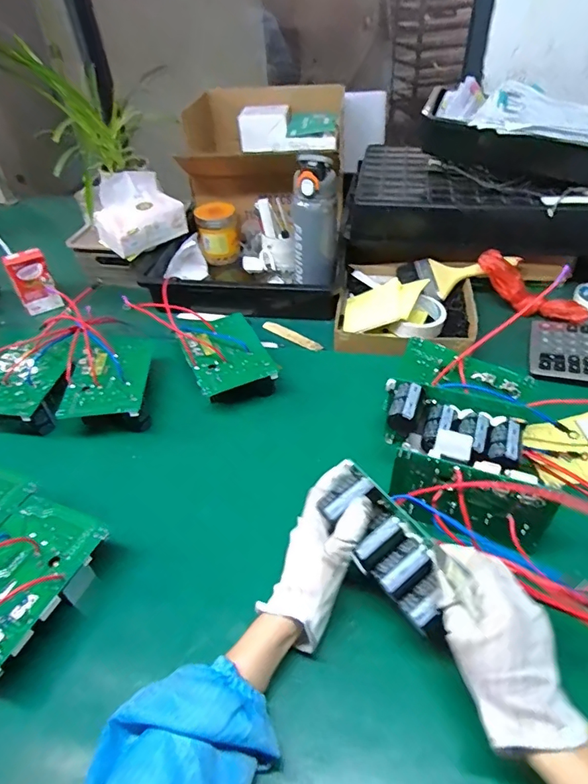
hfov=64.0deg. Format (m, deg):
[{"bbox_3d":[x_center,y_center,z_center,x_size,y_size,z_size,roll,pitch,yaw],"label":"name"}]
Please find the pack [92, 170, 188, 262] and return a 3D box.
[{"bbox_3d":[-0.301,-0.342,0.880,0.150,0.113,0.123,-33,50,-26],"label":"pack"}]

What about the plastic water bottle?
[{"bbox_3d":[0.041,-0.276,0.790,0.076,0.213,0.072,13,46,18],"label":"plastic water bottle"}]

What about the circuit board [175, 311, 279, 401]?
[{"bbox_3d":[-0.102,-0.047,0.711,0.111,0.062,0.153,-21,46,-16],"label":"circuit board"}]

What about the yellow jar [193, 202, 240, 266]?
[{"bbox_3d":[-0.157,-0.332,0.989,0.084,0.102,0.073,-7,44,-2],"label":"yellow jar"}]

